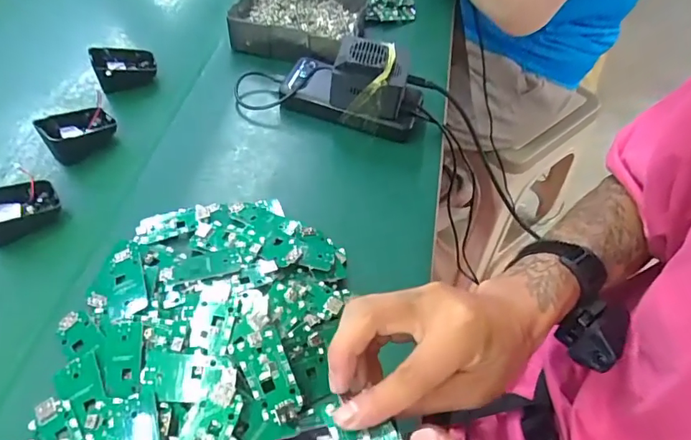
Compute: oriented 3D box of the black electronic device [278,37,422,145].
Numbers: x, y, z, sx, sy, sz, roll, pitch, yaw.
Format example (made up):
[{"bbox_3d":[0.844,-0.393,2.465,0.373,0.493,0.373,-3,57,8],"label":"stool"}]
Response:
[{"bbox_3d":[0.006,-0.153,0.518,0.150,0.083,0.063,19,54,10],"label":"black electronic device"}]

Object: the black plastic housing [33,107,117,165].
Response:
[{"bbox_3d":[-0.277,-0.095,0.490,0.070,0.032,0.050,-34,62,-26],"label":"black plastic housing"}]

